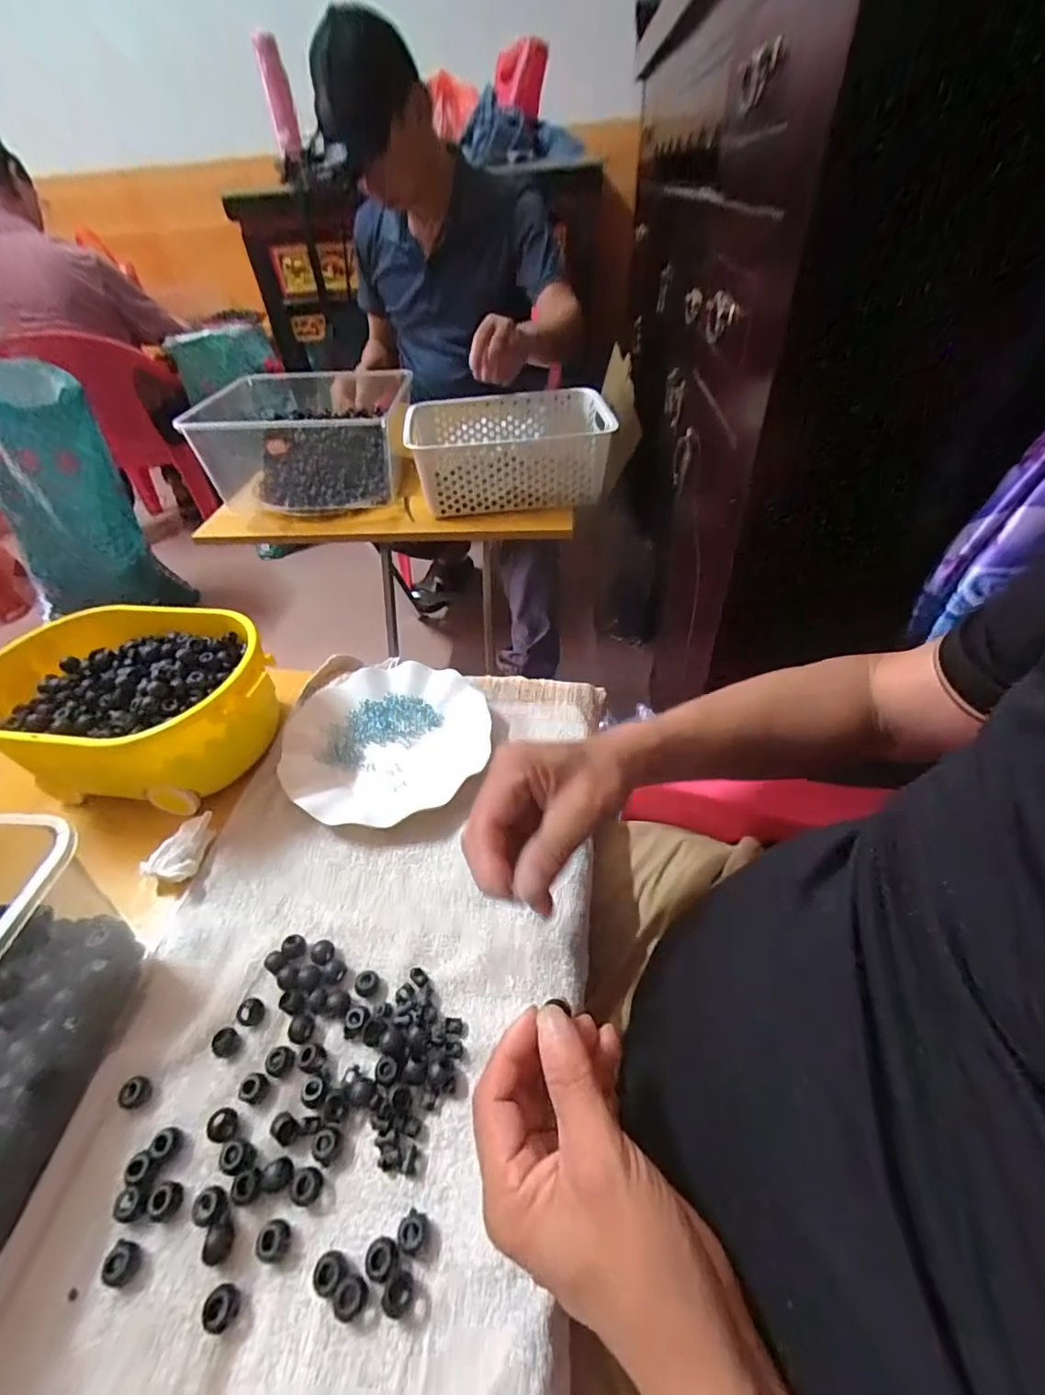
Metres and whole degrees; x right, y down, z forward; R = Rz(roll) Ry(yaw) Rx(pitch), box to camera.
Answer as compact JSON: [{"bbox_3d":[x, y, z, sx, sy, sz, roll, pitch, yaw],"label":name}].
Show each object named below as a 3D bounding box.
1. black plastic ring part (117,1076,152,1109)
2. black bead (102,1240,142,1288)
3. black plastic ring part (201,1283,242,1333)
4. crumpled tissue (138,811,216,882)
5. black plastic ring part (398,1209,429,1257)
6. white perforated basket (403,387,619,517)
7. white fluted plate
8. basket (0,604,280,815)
[{"bbox_3d":[-0.228,0.232,0.315,0.015,0.009,0.015,-3,44,3],"label":"black plastic ring part"},{"bbox_3d":[-0.198,0.280,0.265,0.015,0.006,0.015,17,48,21],"label":"black bead"},{"bbox_3d":[-0.142,0.287,0.252,0.014,0.010,0.015,-3,44,3],"label":"black plastic ring part"},{"bbox_3d":[-0.263,0.121,0.420,0.035,0.018,0.059,26,52,28],"label":"crumpled tissue"},{"bbox_3d":[-0.054,0.266,0.267,0.013,0.012,0.015,0,45,5],"label":"black plastic ring part"},{"bbox_3d":[-0.019,-0.400,0.869,0.301,0.112,0.218,-11,45,-6],"label":"white perforated basket"},{"bbox_3d":[-0.122,0.039,0.499,0.180,0.028,0.185,-3,44,3],"label":"white fluted plate"},{"bbox_3d":[-0.338,0.006,0.478,0.242,0.089,0.178,13,47,17],"label":"basket"}]

